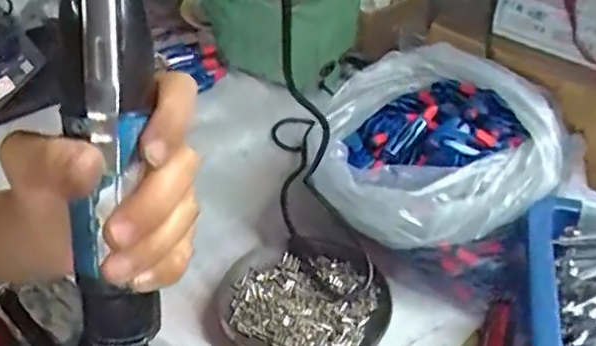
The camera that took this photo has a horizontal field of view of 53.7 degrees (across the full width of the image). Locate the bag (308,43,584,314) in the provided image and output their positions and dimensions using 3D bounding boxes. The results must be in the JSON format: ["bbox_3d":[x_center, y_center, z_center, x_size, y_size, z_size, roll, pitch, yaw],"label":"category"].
[{"bbox_3d":[0.112,-0.013,0.482,0.196,0.118,0.186,20,41,25],"label":"bag"}]

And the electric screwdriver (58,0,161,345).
[{"bbox_3d":[-0.081,0.006,0.248,0.035,0.246,0.034,5,18,5],"label":"electric screwdriver"}]

